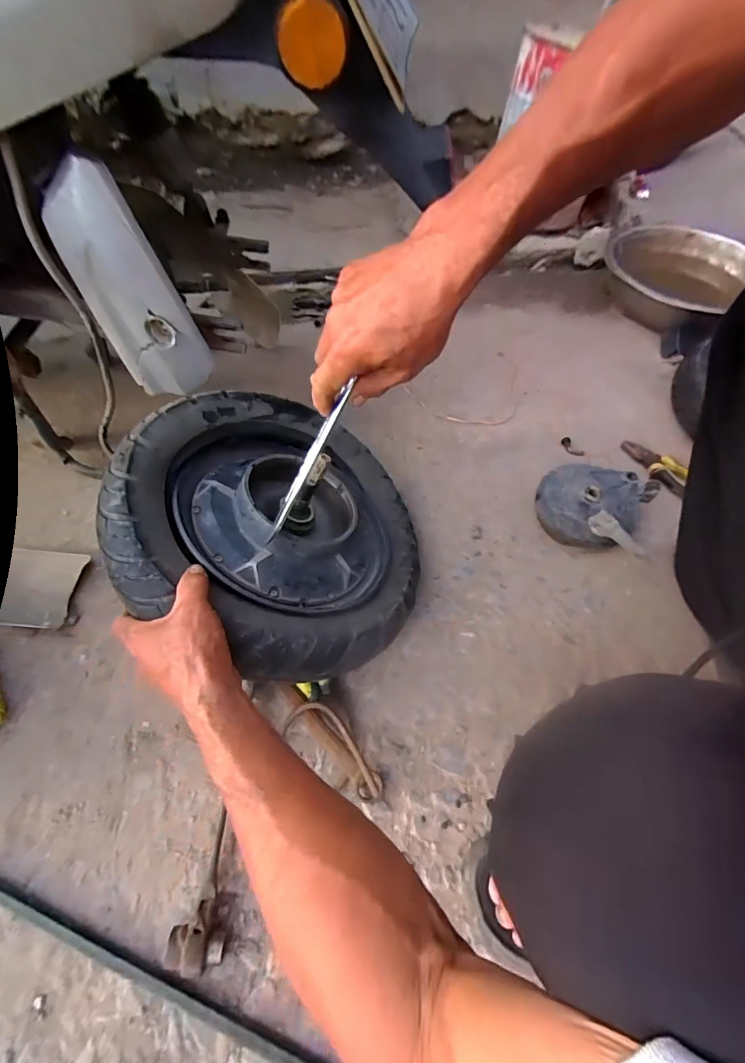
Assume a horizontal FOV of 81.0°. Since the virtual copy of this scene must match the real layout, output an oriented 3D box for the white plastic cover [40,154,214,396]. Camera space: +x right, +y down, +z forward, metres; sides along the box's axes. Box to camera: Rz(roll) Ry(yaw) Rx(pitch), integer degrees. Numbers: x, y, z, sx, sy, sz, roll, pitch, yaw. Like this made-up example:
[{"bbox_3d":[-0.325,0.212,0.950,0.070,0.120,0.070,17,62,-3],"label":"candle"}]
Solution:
[{"bbox_3d":[-0.270,-0.259,0.485,0.101,0.229,0.026,-18,44,1],"label":"white plastic cover"}]

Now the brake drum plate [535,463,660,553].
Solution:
[{"bbox_3d":[0.342,-0.044,0.680,0.158,0.079,0.168,1,57,-1],"label":"brake drum plate"}]

